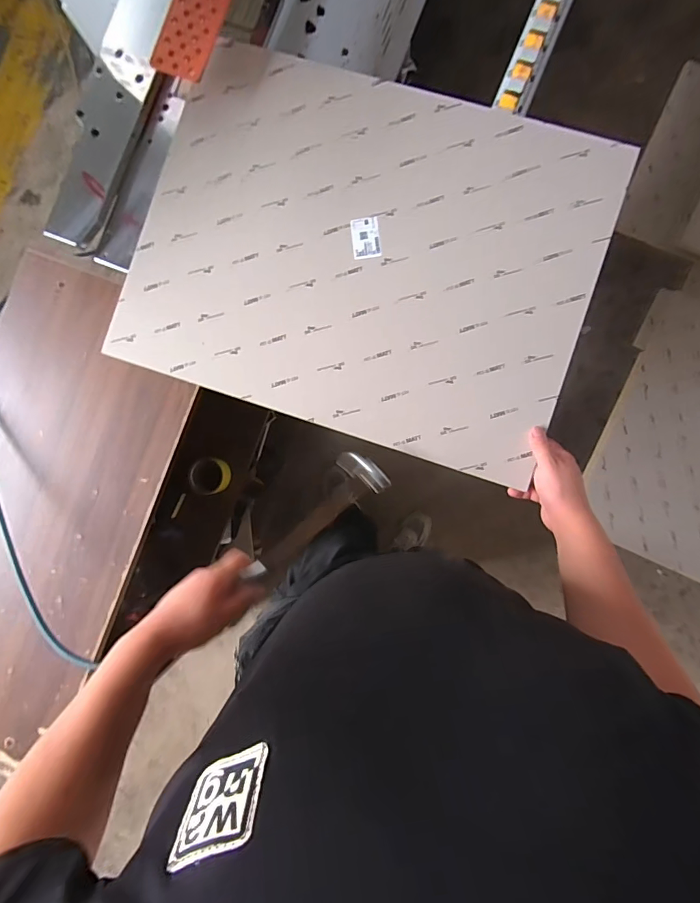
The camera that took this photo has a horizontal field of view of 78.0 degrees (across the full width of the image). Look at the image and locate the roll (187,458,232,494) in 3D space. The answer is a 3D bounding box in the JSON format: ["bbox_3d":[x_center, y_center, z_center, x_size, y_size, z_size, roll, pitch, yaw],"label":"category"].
[{"bbox_3d":[-0.343,0.061,1.061,0.092,0.044,0.086,0,85,5],"label":"roll"}]

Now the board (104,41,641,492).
[{"bbox_3d":[0.020,-0.289,0.641,0.656,0.009,0.501,18,90,4],"label":"board"}]

